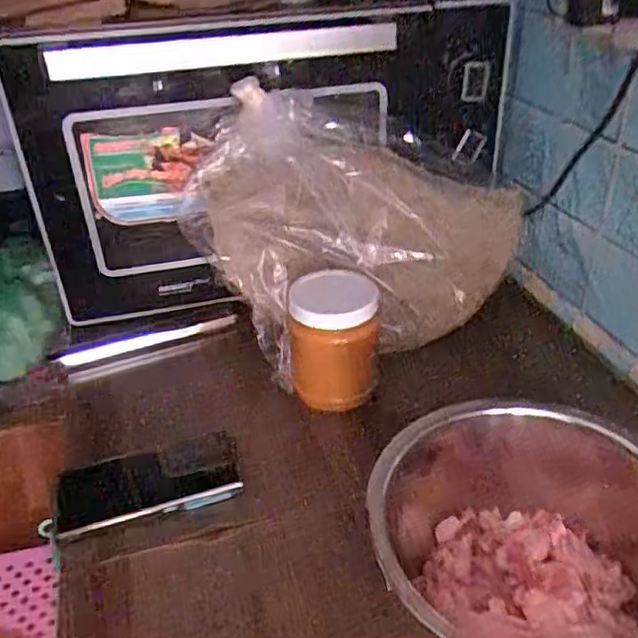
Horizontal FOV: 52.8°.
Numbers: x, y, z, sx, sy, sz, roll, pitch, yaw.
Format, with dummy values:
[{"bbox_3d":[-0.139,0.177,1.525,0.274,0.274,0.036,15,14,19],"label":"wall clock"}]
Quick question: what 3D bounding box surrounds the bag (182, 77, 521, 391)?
[{"bbox_3d":[0.048,-0.115,0.731,0.375,0.279,0.142,-11,34,-12],"label":"bag"}]

